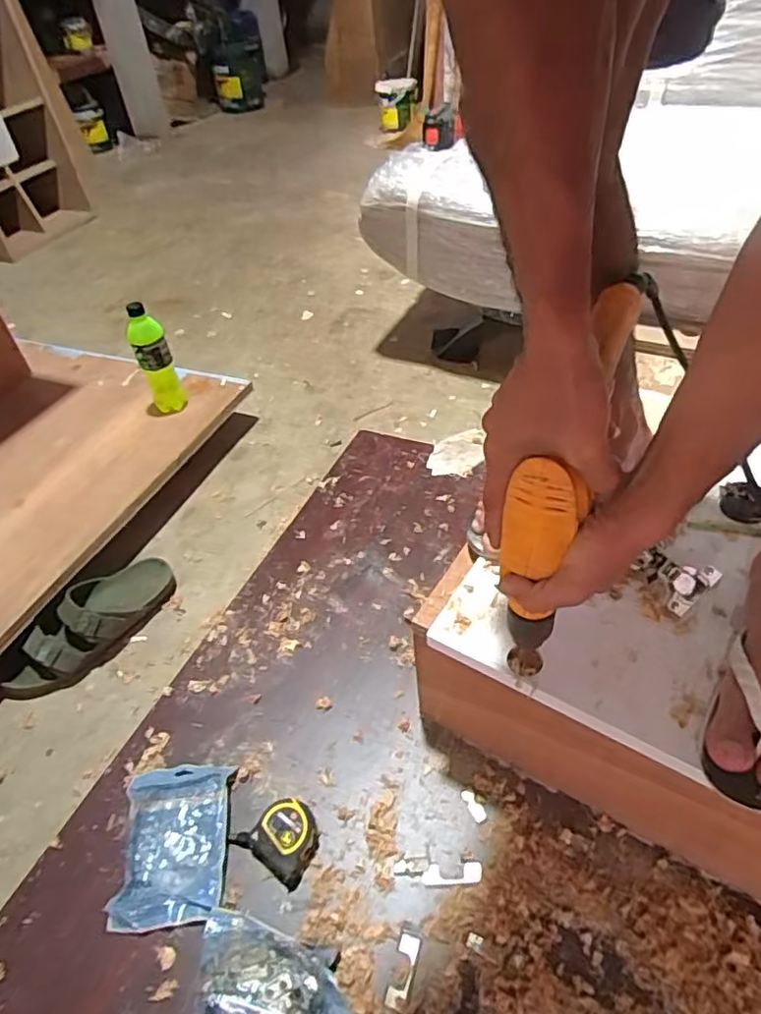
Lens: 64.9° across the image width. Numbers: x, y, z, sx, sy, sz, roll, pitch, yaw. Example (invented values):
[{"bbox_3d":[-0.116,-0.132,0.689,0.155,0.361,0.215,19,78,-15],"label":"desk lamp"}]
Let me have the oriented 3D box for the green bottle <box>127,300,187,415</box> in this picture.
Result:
[{"bbox_3d":[-0.438,-0.279,1.159,0.072,0.221,0.056,-20,46,-13],"label":"green bottle"}]

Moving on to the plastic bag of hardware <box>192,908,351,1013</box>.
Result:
[{"bbox_3d":[-0.106,0.474,0.600,0.152,0.030,0.111,-4,44,2],"label":"plastic bag of hardware"}]

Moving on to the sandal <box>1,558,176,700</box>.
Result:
[{"bbox_3d":[-0.449,0.179,0.936,0.102,0.080,0.285,22,50,27],"label":"sandal"}]

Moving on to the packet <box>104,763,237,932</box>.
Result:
[{"bbox_3d":[-0.244,0.391,0.706,0.122,0.036,0.169,-7,44,-1],"label":"packet"}]

